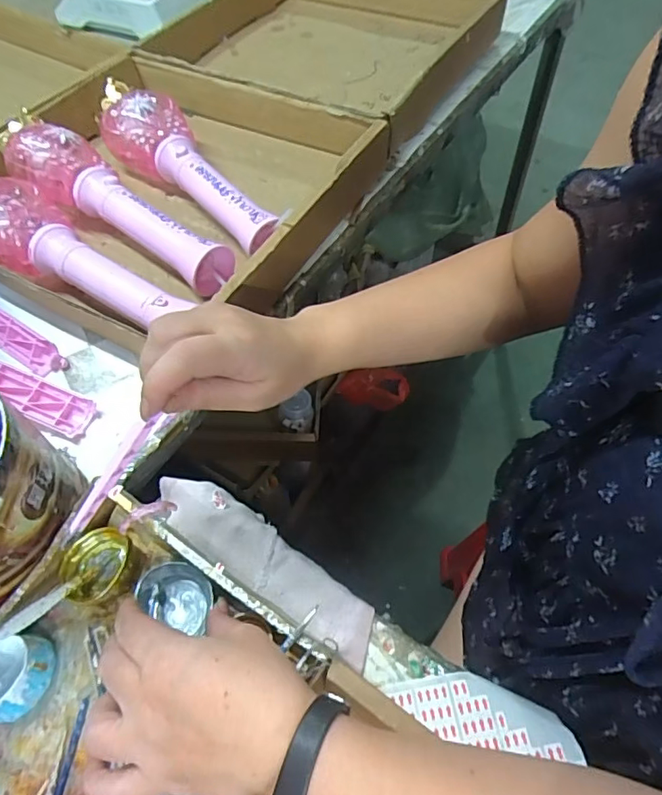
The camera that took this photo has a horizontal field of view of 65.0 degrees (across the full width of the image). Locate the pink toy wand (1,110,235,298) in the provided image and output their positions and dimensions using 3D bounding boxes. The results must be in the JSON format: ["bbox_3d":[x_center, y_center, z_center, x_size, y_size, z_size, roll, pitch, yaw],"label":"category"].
[{"bbox_3d":[-0.226,-0.193,0.522,0.294,0.072,0.079,38,66,24],"label":"pink toy wand"}]

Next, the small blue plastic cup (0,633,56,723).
[{"bbox_3d":[-0.193,0.165,0.311,0.044,0.036,0.042,-1,57,2],"label":"small blue plastic cup"}]

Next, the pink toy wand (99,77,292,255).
[{"bbox_3d":[-0.153,-0.241,0.551,0.085,0.070,0.305,-34,61,-18],"label":"pink toy wand"}]

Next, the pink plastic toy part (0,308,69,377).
[{"bbox_3d":[-0.286,-0.053,0.476,0.111,0.009,0.036,31,106,16],"label":"pink plastic toy part"}]

